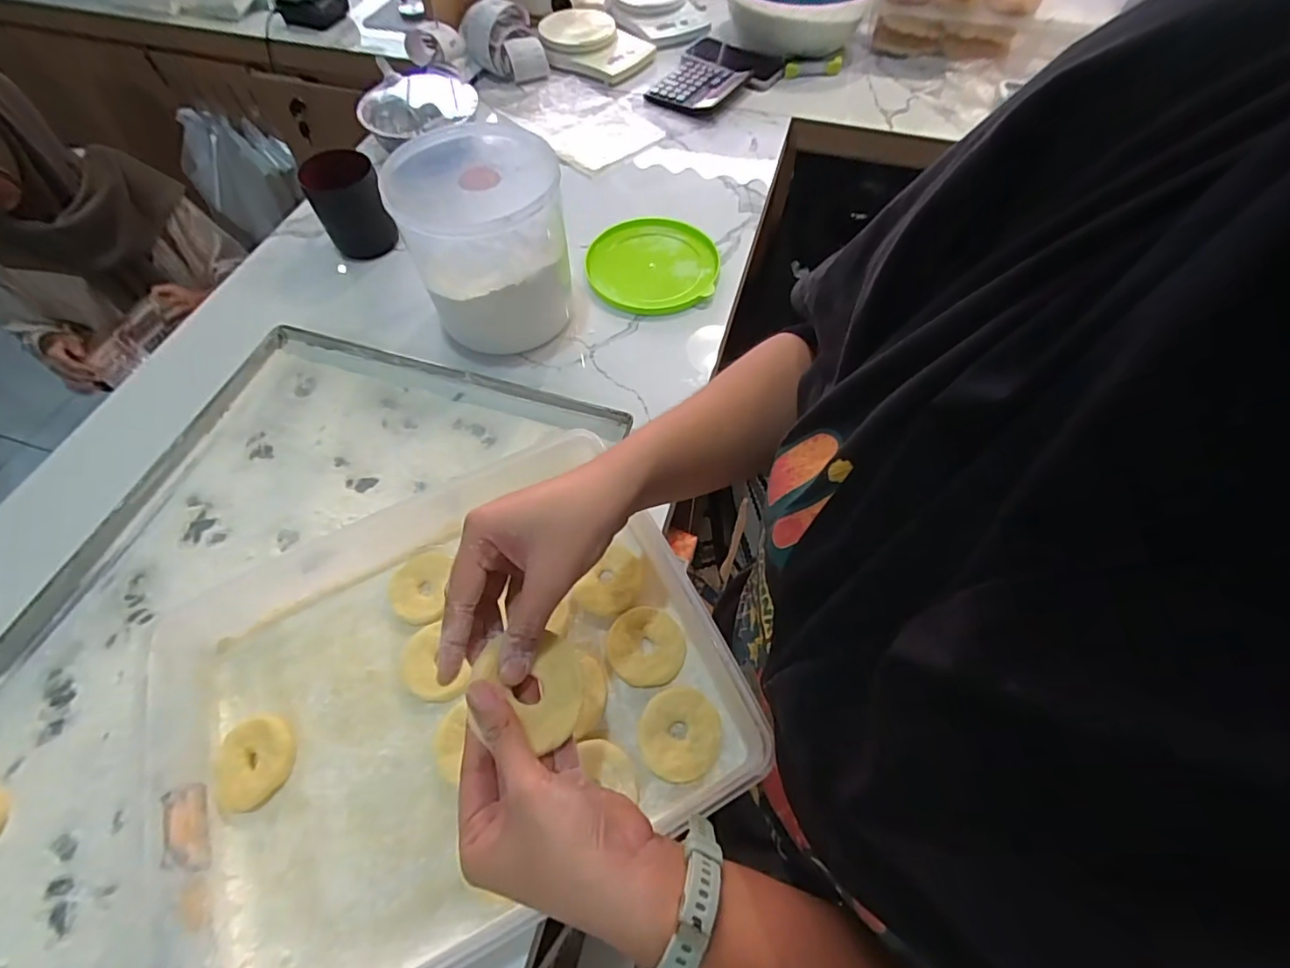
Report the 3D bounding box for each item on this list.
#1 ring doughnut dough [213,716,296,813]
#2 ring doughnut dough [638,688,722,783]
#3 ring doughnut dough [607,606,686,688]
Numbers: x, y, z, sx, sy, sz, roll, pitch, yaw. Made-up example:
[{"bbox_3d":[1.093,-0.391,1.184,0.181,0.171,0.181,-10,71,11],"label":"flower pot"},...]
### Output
[{"bbox_3d":[-0.276,0.197,0.389,0.052,0.010,0.058,-5,59,-2],"label":"ring doughnut dough"},{"bbox_3d":[0.025,0.175,0.386,0.056,0.009,0.057,0,59,0],"label":"ring doughnut dough"},{"bbox_3d":[0.001,0.123,0.418,0.057,0.008,0.057,0,59,0],"label":"ring doughnut dough"}]

